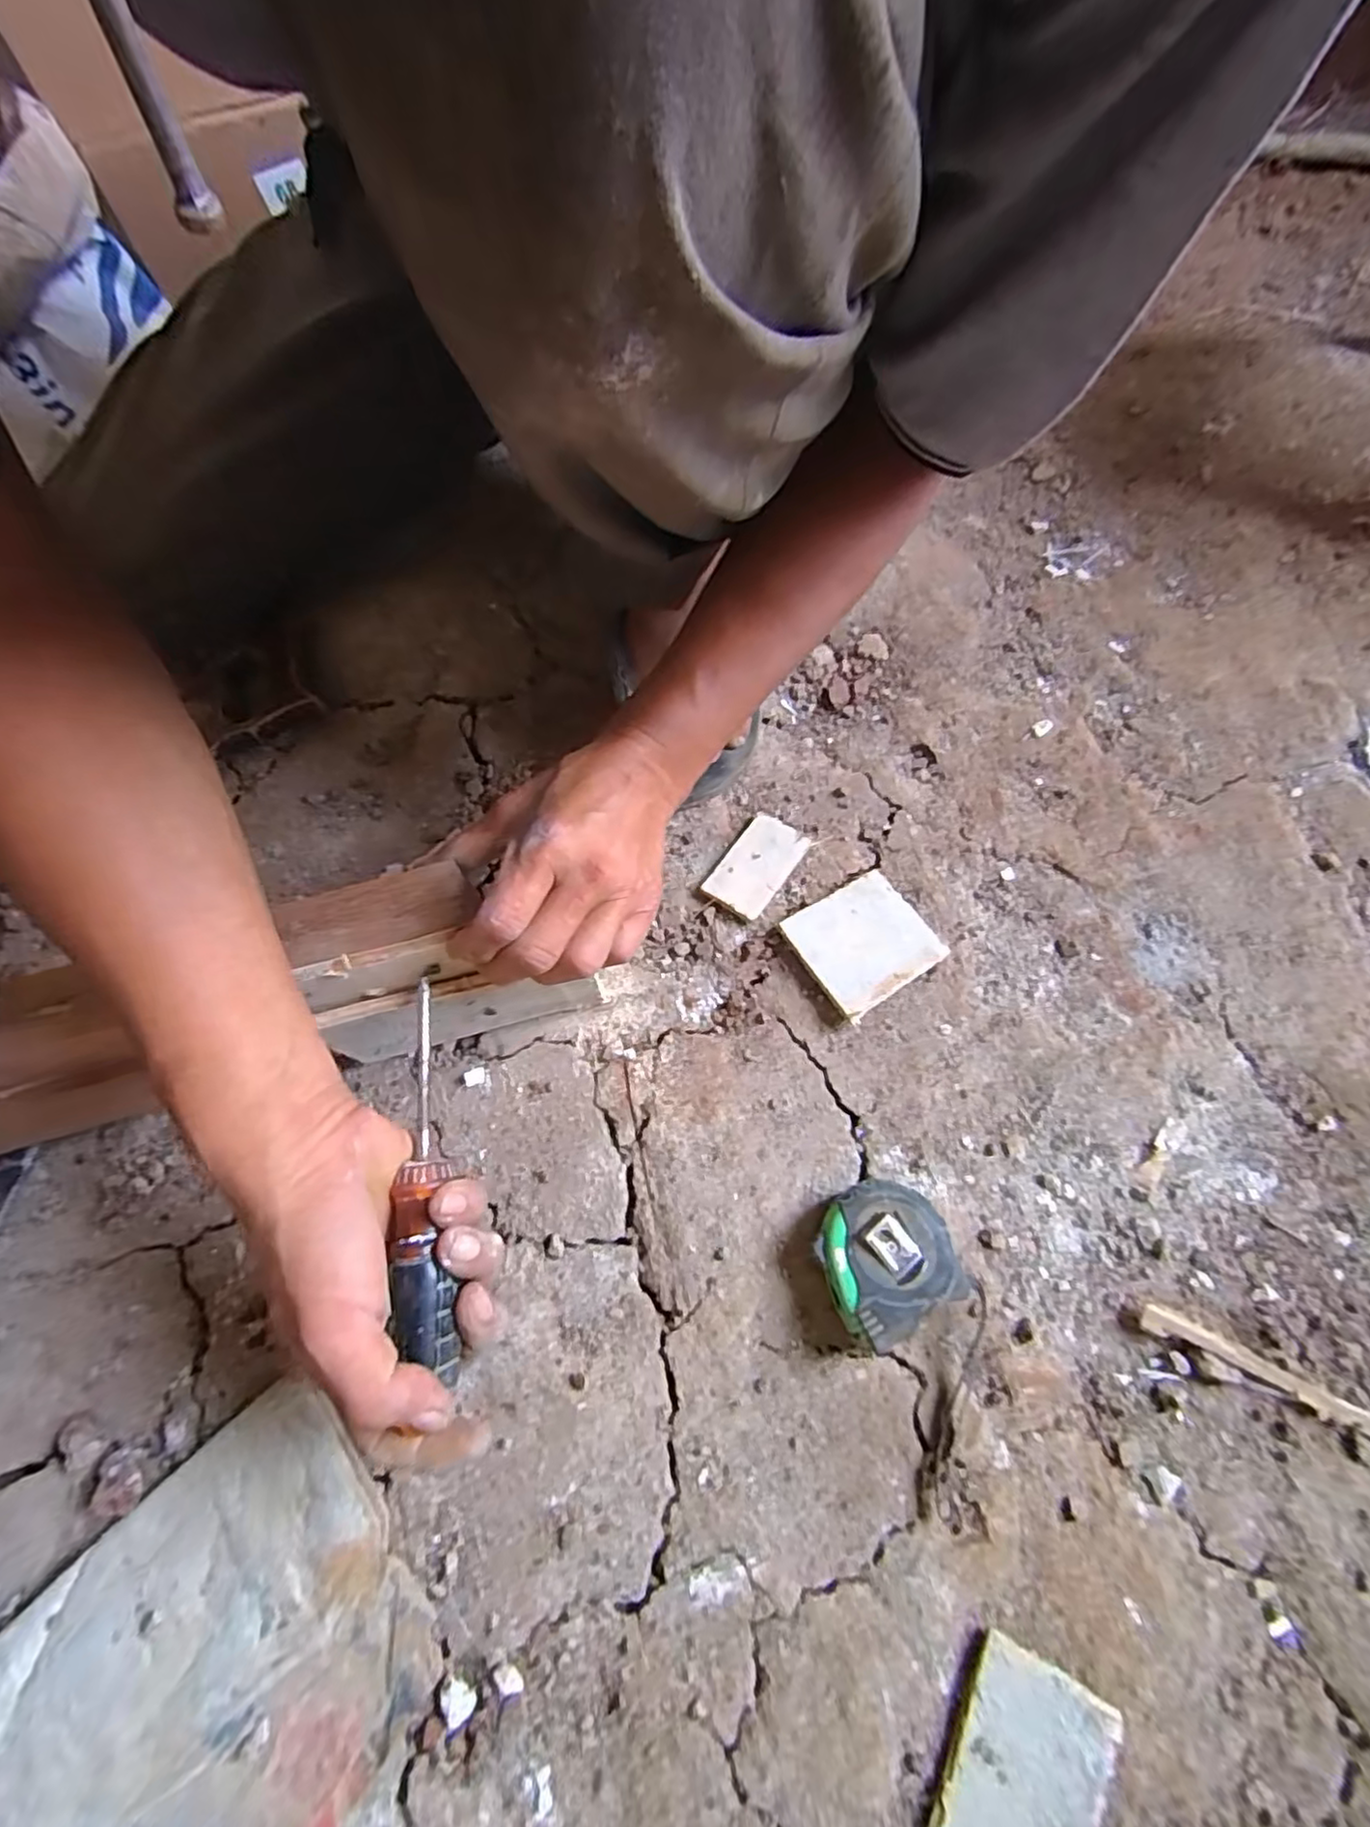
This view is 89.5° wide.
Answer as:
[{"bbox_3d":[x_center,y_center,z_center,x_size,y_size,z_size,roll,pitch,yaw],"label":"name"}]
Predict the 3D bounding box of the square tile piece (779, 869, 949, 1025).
[{"bbox_3d":[0.115,0.019,0.449,0.079,0.016,0.076,-31,70,-10],"label":"square tile piece"}]

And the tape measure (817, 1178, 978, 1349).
[{"bbox_3d":[0.106,0.183,0.371,0.066,0.032,0.068,-22,68,-7],"label":"tape measure"}]

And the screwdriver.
[{"bbox_3d":[-0.122,0.119,0.325,0.027,0.028,0.173,-10,66,-2],"label":"screwdriver"}]

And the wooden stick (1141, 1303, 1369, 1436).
[{"bbox_3d":[0.333,0.254,0.356,0.183,0.006,0.013,24,70,12],"label":"wooden stick"}]

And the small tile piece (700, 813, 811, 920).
[{"bbox_3d":[0.049,-0.033,0.473,0.043,0.009,0.073,32,72,14],"label":"small tile piece"}]

